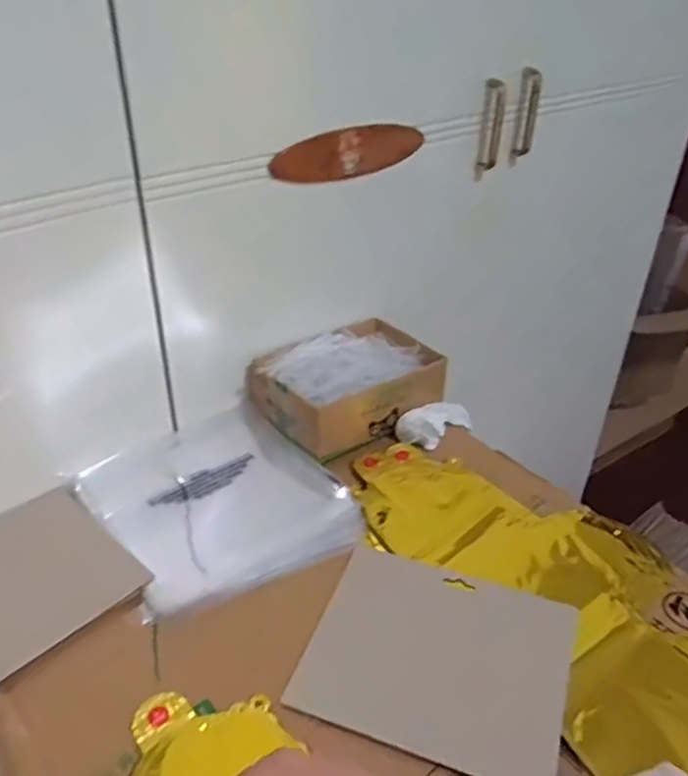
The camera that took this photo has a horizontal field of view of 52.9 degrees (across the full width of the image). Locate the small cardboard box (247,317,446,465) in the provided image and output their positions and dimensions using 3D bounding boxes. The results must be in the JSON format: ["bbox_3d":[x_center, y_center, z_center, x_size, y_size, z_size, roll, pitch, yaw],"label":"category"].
[{"bbox_3d":[0.007,-0.011,0.763,0.188,0.070,0.132,-24,42,-31],"label":"small cardboard box"}]

